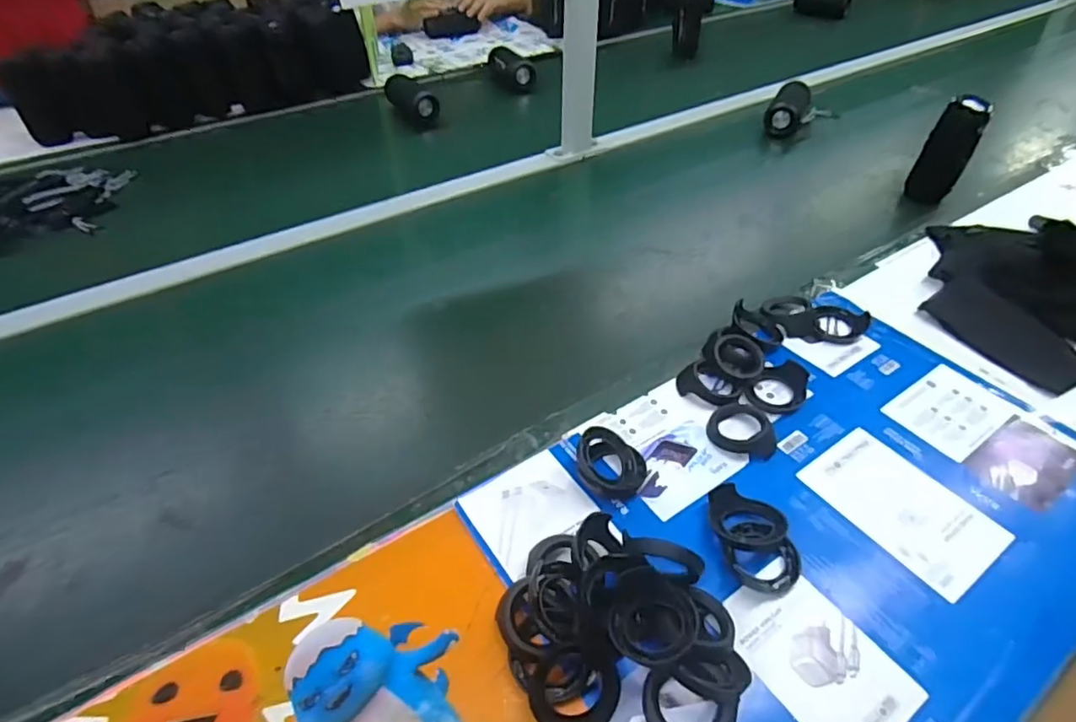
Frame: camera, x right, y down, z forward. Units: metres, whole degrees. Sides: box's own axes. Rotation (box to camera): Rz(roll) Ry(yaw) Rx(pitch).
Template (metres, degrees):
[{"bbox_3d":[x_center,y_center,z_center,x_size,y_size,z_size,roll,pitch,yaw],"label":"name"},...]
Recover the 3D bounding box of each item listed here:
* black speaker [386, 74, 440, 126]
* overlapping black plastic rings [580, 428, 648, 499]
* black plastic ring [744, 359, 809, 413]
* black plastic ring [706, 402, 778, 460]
[{"bbox_3d":[-0.266,-0.556,1.241,0.064,0.057,0.160,-22,48,-22],"label":"black speaker"},{"bbox_3d":[0.066,0.097,0.536,0.060,0.039,0.067,16,46,15],"label":"overlapping black plastic rings"},{"bbox_3d":[0.255,0.026,0.618,0.069,0.021,0.053,-28,51,-27],"label":"black plastic ring"},{"bbox_3d":[0.202,0.064,0.581,0.064,0.013,0.059,13,45,13],"label":"black plastic ring"}]

